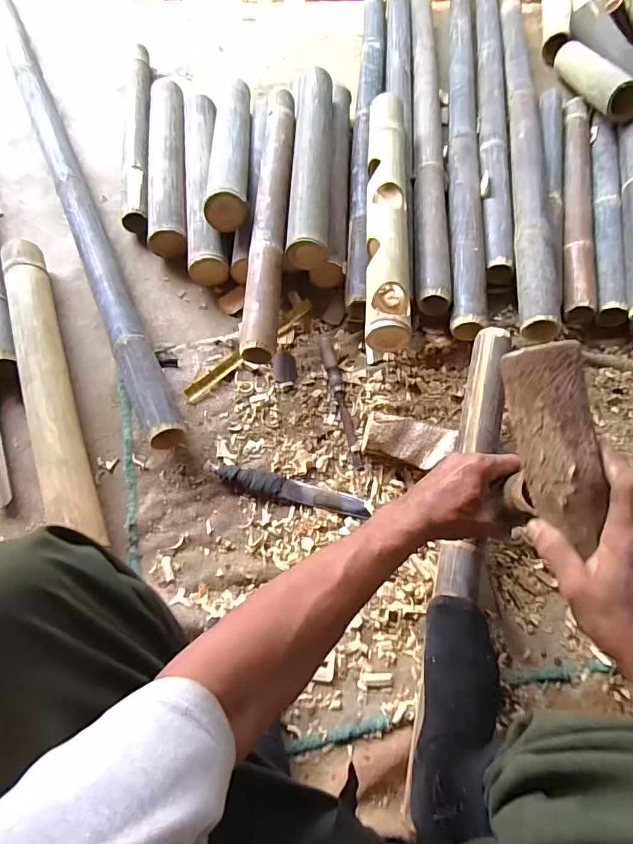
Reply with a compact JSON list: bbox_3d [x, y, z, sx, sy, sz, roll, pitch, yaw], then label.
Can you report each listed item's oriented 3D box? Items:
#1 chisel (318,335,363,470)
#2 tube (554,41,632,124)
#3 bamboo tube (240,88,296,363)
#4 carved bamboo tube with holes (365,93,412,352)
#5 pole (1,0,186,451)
[{"bbox_3d":[0.043,-0.045,0.775,0.023,0.022,0.251,-13,67,-6],"label":"chisel"},{"bbox_3d":[0.652,-0.829,1.079,0.075,0.080,0.399,-2,52,-2],"label":"tube"},{"bbox_3d":[-0.085,-0.403,0.851,0.063,0.051,0.651,2,66,0],"label":"bamboo tube"},{"bbox_3d":[0.131,-0.397,0.845,0.071,0.068,0.604,3,66,1],"label":"carved bamboo tube with holes"},{"bbox_3d":[-0.537,-0.528,0.981,0.063,0.076,1.383,-24,68,-11],"label":"pole"}]

